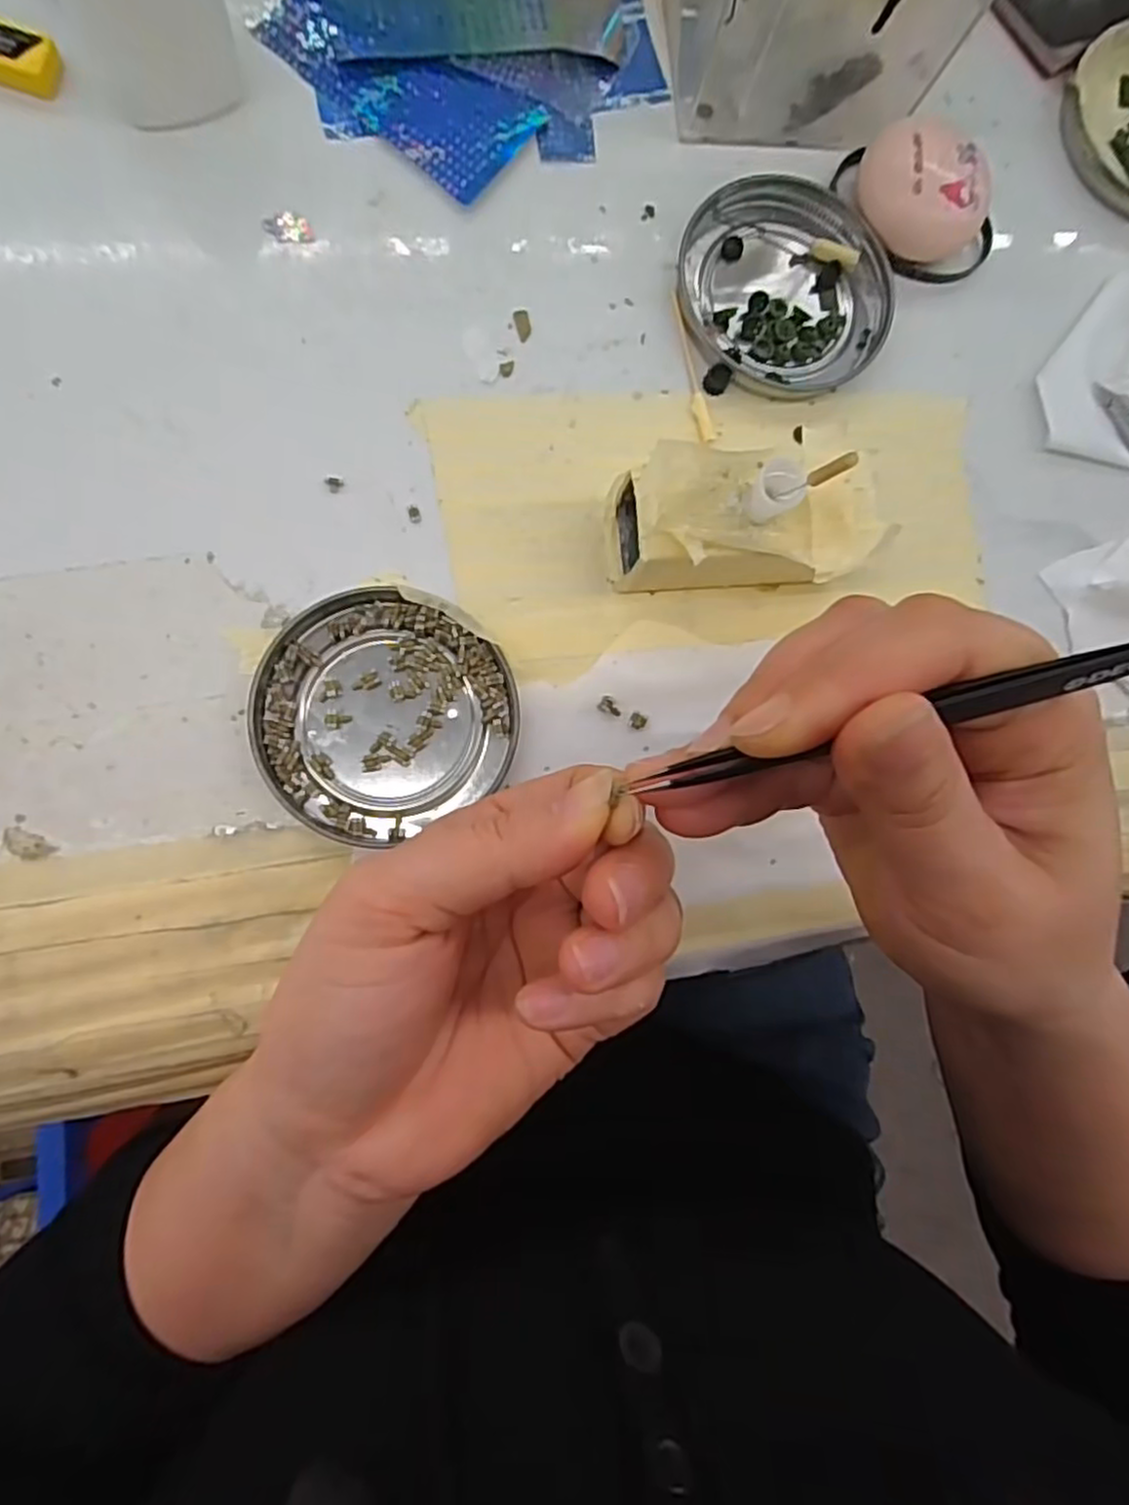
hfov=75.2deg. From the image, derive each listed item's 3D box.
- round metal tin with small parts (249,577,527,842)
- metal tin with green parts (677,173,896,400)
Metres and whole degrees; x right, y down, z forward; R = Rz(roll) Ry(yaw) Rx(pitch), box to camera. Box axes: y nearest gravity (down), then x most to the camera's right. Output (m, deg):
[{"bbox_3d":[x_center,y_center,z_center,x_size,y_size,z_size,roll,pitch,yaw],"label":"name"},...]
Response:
[{"bbox_3d":[-0.056,-0.014,0.231,0.078,0.010,0.075,1,85,-8],"label":"round metal tin with small parts"},{"bbox_3d":[0.080,-0.170,0.265,0.074,0.009,0.078,1,85,-8],"label":"metal tin with green parts"}]

